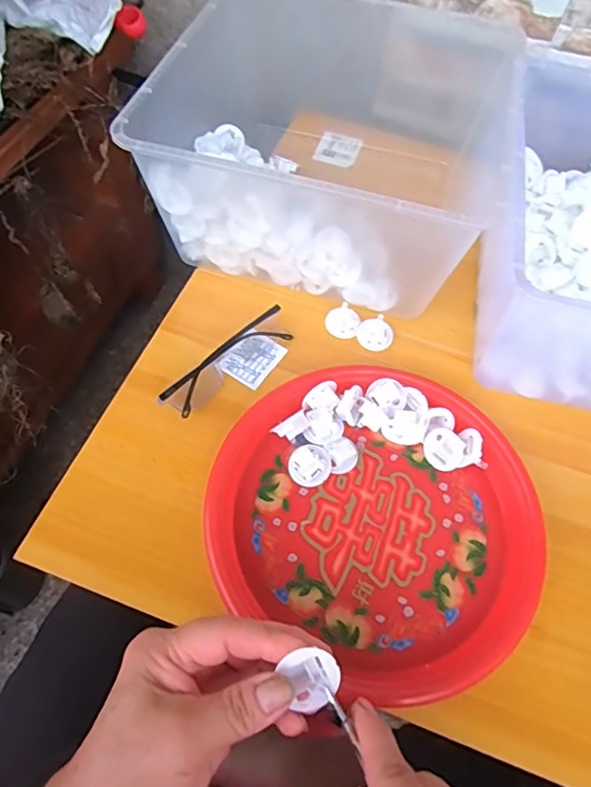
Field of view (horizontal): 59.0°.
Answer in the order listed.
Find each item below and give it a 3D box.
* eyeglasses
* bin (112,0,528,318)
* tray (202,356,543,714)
[{"bbox_3d":[-0.057,-0.028,0.445,0.027,0.029,0.130,42,65,18],"label":"eyeglasses"},{"bbox_3d":[0.041,-0.262,0.539,0.289,0.172,0.363,16,60,4],"label":"bin"},{"bbox_3d":[0.061,0.087,0.390,0.233,0.029,0.219,1,61,-2],"label":"tray"}]

